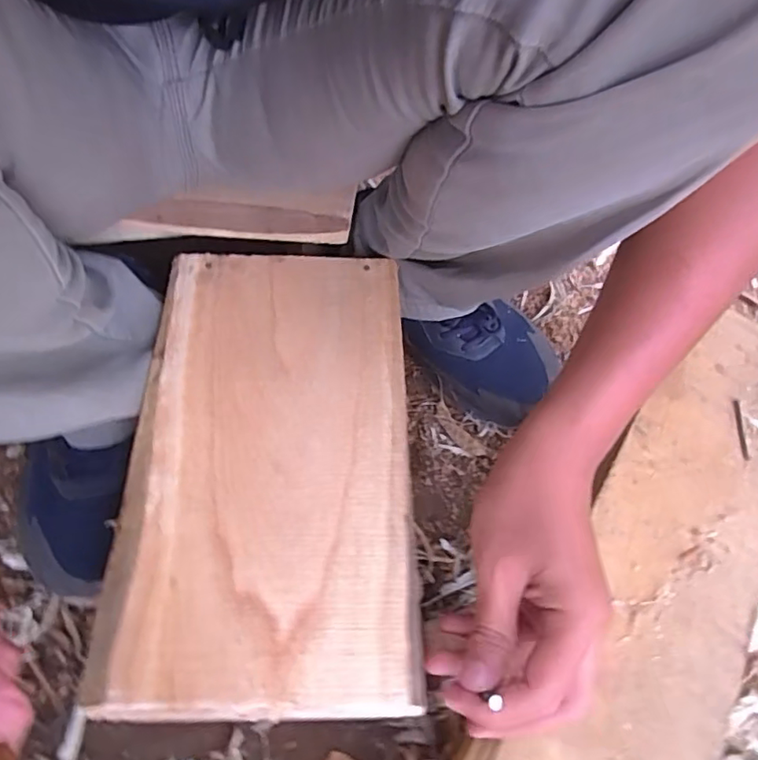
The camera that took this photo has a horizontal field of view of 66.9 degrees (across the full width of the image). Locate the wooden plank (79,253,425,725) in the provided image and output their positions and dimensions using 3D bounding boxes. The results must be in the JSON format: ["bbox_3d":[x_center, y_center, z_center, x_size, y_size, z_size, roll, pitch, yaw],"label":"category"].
[{"bbox_3d":[-0.070,0.037,0.374,0.175,0.017,0.313,0,54,-3],"label":"wooden plank"}]

